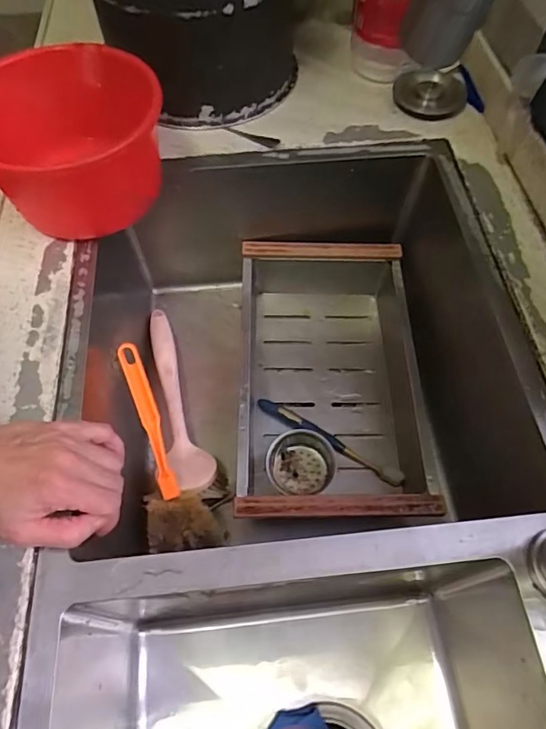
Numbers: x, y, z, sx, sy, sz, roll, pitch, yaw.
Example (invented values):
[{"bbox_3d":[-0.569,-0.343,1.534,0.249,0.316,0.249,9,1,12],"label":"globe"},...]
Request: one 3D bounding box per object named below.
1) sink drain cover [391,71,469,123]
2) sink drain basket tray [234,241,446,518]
[{"bbox_3d":[0.185,-0.311,0.562,0.081,0.025,0.071,-15,62,-8],"label":"sink drain cover"},{"bbox_3d":[0.069,0.014,0.572,0.208,0.087,0.327,-1,61,-1],"label":"sink drain basket tray"}]

